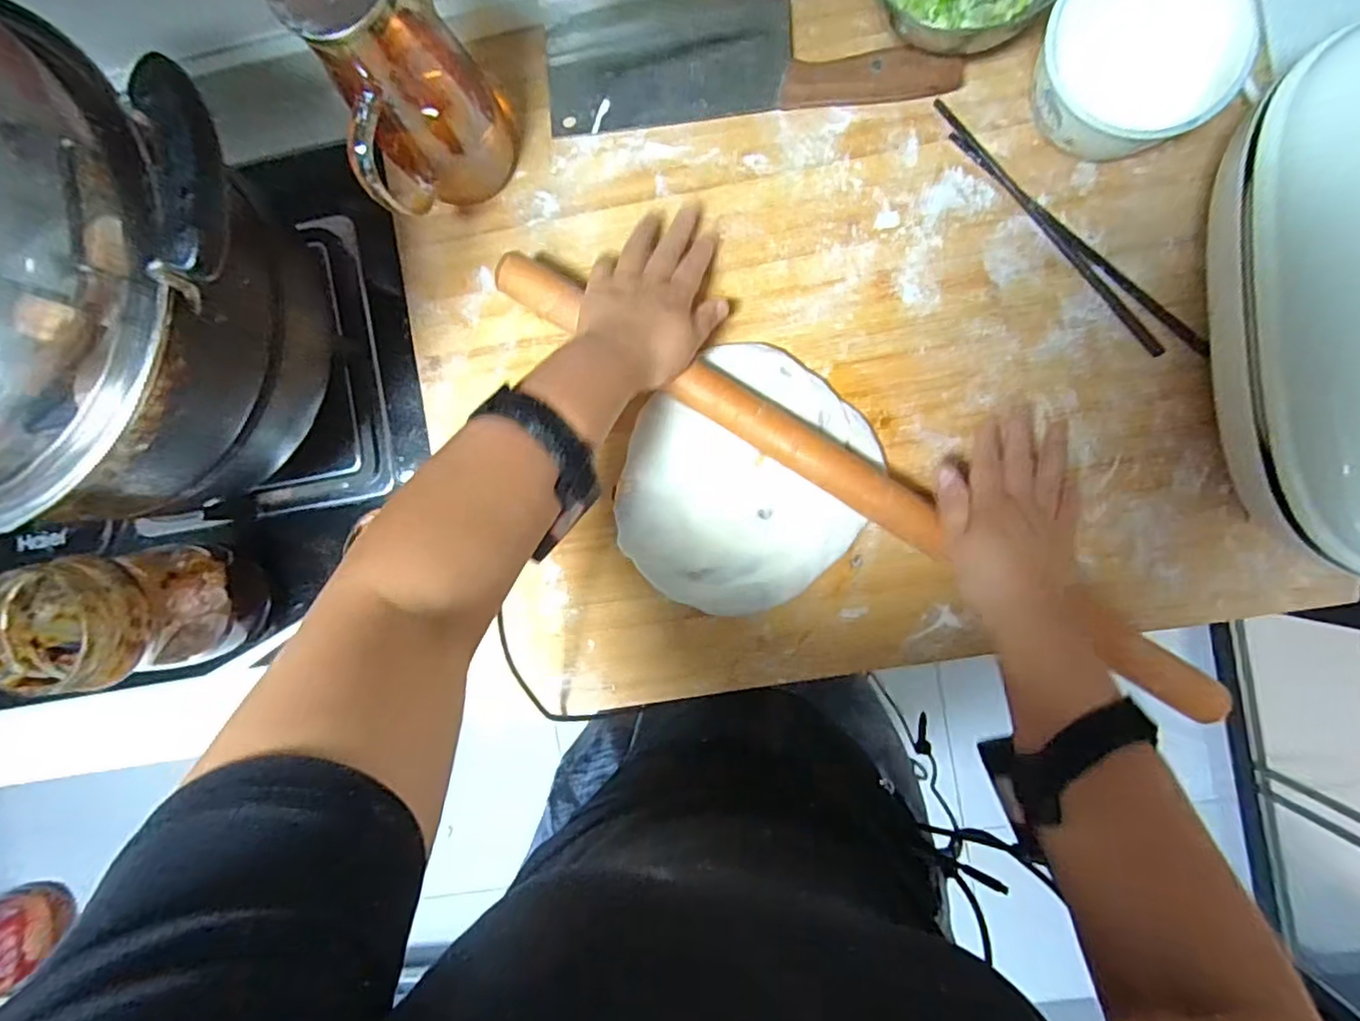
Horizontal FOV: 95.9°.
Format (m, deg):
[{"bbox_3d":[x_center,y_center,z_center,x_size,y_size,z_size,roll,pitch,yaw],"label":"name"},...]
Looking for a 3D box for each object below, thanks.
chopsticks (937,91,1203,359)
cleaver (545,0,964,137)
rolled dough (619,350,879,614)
[{"bbox_3d":[0.274,-0.202,0.438,0.023,0.018,0.251,-41,87,4],"label":"chopsticks"},{"bbox_3d":[0.048,-0.341,0.457,0.294,0.021,0.091,-3,90,5],"label":"cleaver"},{"bbox_3d":[0.048,-0.021,0.461,0.177,0.013,0.195,18,92,5],"label":"rolled dough"}]

